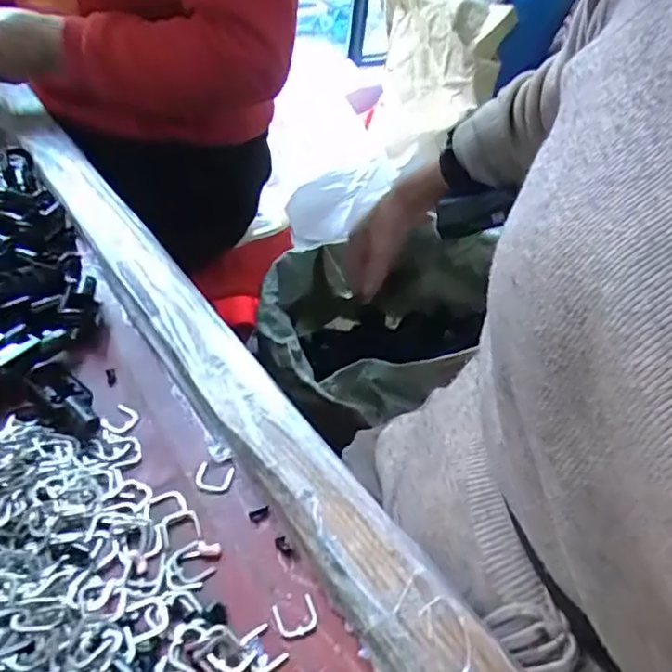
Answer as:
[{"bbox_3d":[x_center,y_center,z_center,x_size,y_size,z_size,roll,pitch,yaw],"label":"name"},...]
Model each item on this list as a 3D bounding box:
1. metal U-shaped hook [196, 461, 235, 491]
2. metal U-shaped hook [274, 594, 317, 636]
[{"bbox_3d":[-0.068,0.079,0.330,0.020,0.004,0.016,12,42,9],"label":"metal U-shaped hook"},{"bbox_3d":[-0.019,0.130,0.276,0.019,0.004,0.017,-11,43,-17],"label":"metal U-shaped hook"}]

